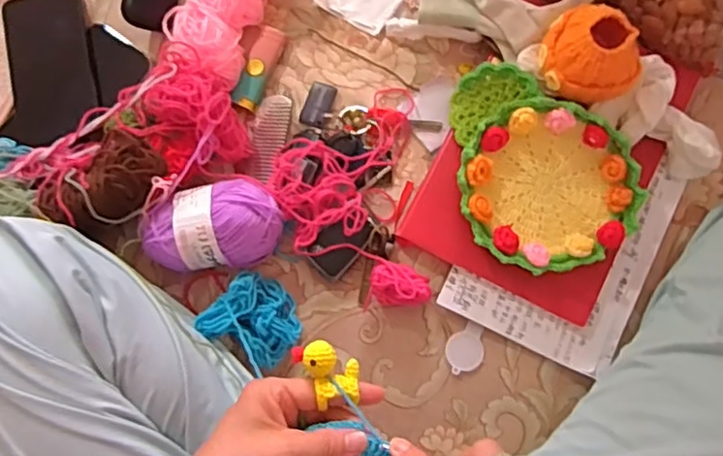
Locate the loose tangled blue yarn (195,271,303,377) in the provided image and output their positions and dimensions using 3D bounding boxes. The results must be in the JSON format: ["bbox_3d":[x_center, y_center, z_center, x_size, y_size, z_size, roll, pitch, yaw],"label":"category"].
[{"bbox_3d":[-0.087,0.077,0.515,0.068,0.040,0.065,38,82,7],"label":"loose tangled blue yarn"}]

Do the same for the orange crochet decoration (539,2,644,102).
[{"bbox_3d":[0.187,-0.139,0.503,0.084,0.059,0.070,15,80,3],"label":"orange crochet decoration"}]

